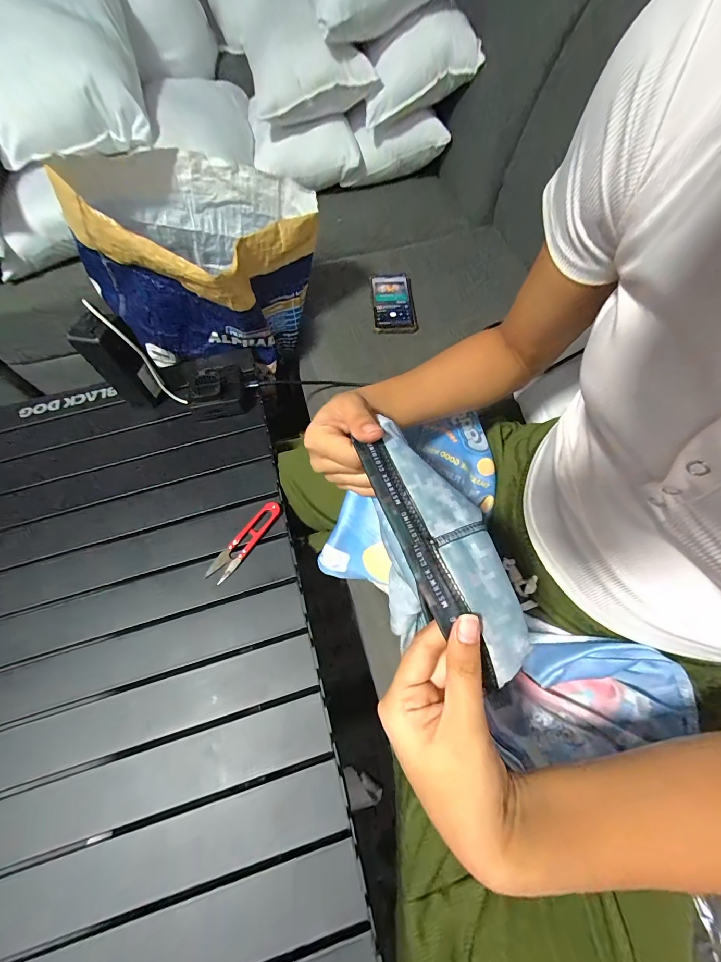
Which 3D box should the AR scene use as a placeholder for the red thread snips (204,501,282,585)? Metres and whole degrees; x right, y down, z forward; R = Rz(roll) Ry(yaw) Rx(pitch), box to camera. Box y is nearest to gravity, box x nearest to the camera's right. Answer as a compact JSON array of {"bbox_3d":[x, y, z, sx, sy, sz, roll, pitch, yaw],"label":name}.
[{"bbox_3d":[-0.143,0.073,0.447,0.030,0.010,0.116,35,69,18],"label":"red thread snips"}]

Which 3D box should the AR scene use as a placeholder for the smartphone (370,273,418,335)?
[{"bbox_3d":[0.064,-0.349,0.697,0.080,0.005,0.168,-3,62,2],"label":"smartphone"}]

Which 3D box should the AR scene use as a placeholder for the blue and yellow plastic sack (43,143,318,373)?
[{"bbox_3d":[-0.237,-0.345,0.584,0.303,0.245,0.271,12,63,9],"label":"blue and yellow plastic sack"}]

